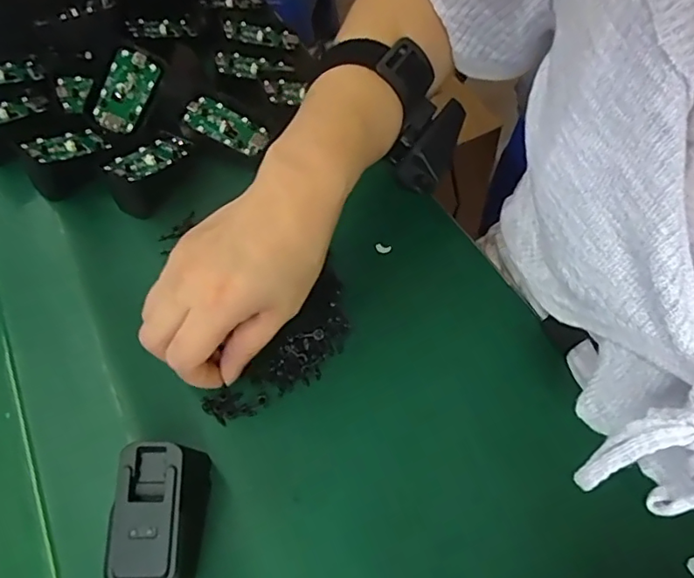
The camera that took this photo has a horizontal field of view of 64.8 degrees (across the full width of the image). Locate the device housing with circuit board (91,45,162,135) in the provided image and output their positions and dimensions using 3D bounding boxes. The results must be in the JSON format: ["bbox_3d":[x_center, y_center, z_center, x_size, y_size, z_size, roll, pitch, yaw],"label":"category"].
[{"bbox_3d":[-0.169,-0.151,0.420,0.036,0.010,0.065,23,78,-23],"label":"device housing with circuit board"}]

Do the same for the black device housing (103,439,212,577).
[{"bbox_3d":[-0.092,0.109,0.264,0.034,0.038,0.068,-3,57,3],"label":"black device housing"}]

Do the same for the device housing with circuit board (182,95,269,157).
[{"bbox_3d":[-0.091,-0.125,0.416,0.064,0.006,0.032,28,62,-3],"label":"device housing with circuit board"}]

